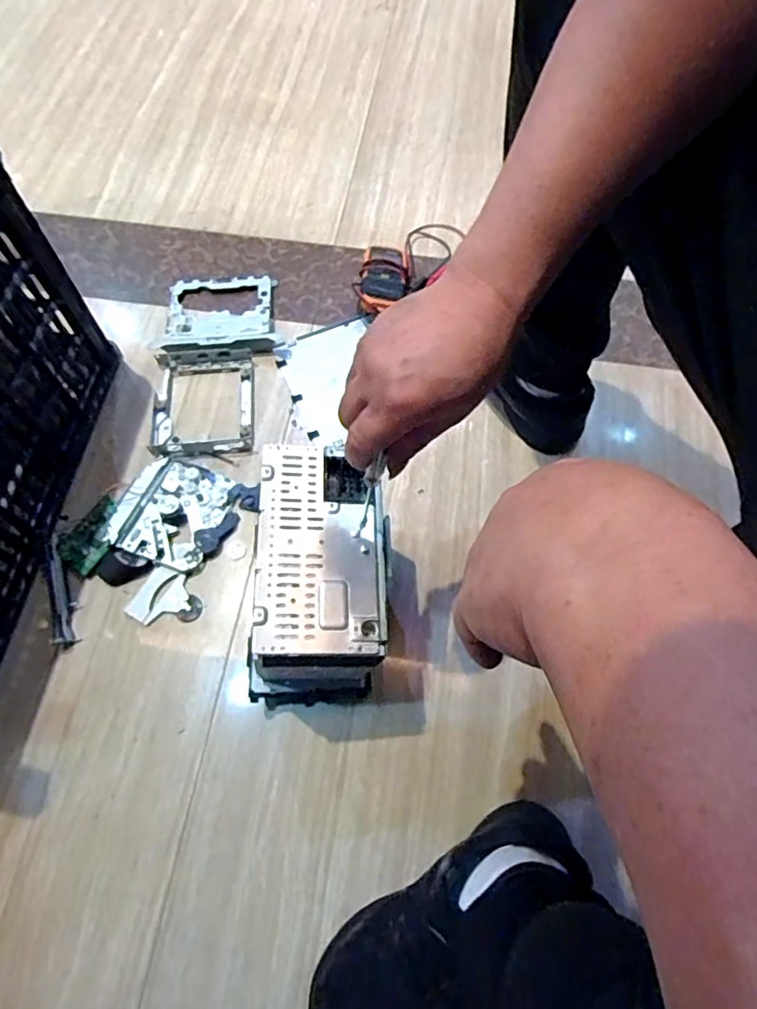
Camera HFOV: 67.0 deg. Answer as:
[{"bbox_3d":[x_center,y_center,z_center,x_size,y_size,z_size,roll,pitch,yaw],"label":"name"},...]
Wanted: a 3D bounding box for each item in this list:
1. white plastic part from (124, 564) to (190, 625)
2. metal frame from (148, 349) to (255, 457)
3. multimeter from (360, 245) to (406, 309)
[{"bbox_3d":[-0.243,0.105,0.641,0.054,0.010,0.066,28,69,12],"label":"white plastic part"},{"bbox_3d":[-0.226,-0.131,0.730,0.127,0.018,0.148,-4,66,-2],"label":"metal frame"},{"bbox_3d":[0.006,-0.315,0.803,0.069,0.040,0.129,-3,66,-1],"label":"multimeter"}]

